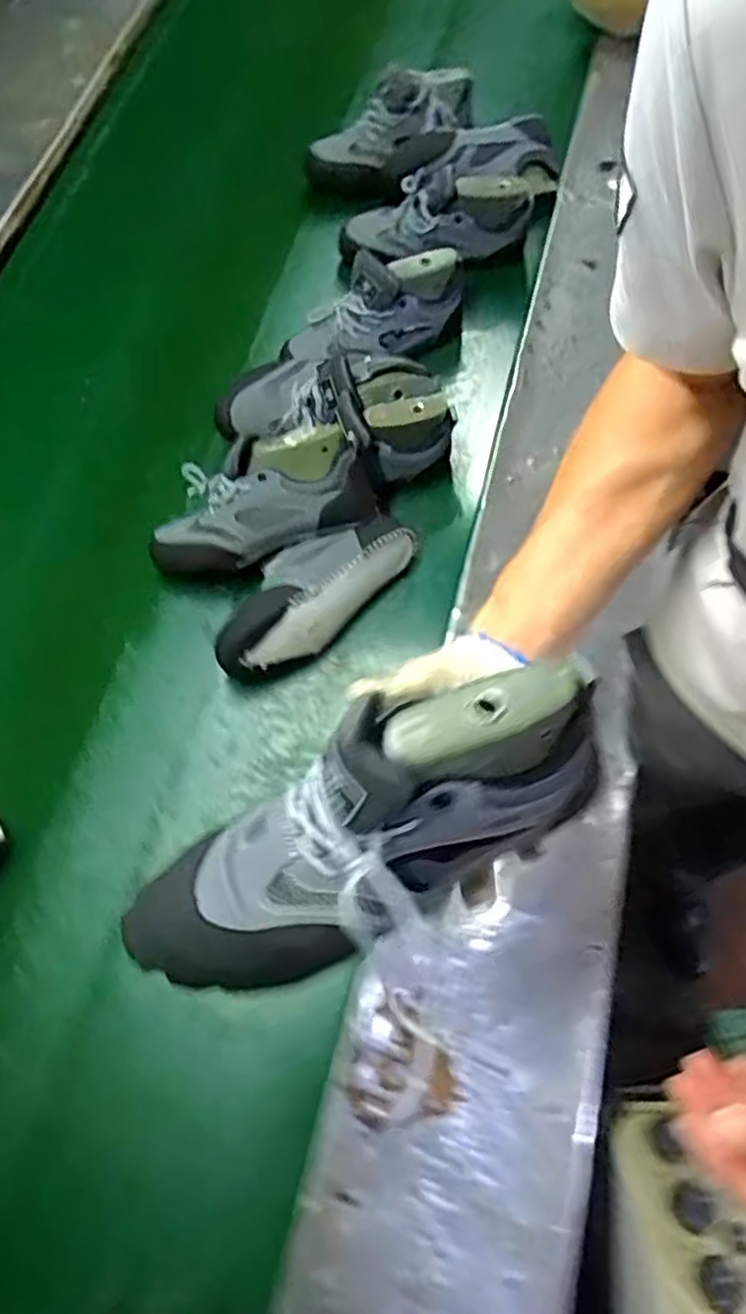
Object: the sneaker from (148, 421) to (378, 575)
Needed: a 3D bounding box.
[{"bbox_3d":[-0.149,-0.178,0.864,0.242,0.096,0.103,-23,70,7],"label":"sneaker"}]

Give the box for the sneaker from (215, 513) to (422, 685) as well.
[{"bbox_3d":[-0.077,-0.079,0.876,0.117,0.089,0.265,42,76,15],"label":"sneaker"}]

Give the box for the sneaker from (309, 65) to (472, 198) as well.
[{"bbox_3d":[0.027,-0.769,1.092,0.270,0.087,0.109,-32,72,4],"label":"sneaker"}]

